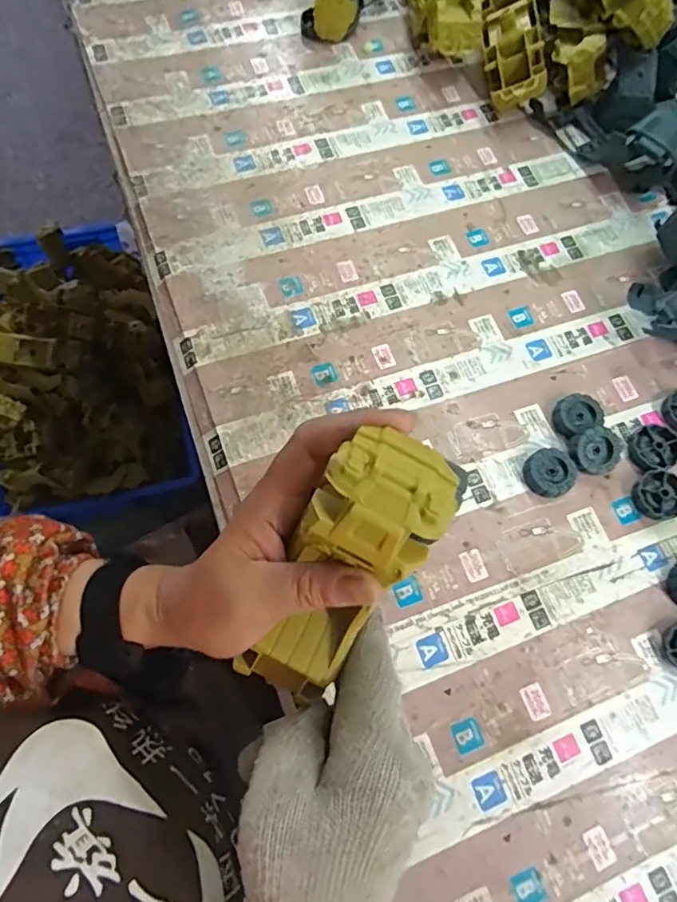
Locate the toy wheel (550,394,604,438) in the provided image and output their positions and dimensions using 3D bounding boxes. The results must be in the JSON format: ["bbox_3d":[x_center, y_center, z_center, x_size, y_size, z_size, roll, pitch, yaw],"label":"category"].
[{"bbox_3d":[0.198,-0.030,0.440,0.039,0.016,0.032,-25,74,-10],"label":"toy wheel"}]

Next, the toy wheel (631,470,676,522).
[{"bbox_3d":[0.256,0.036,0.420,0.041,0.011,0.038,1,71,-2],"label":"toy wheel"}]

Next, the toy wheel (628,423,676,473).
[{"bbox_3d":[0.259,-0.003,0.432,0.045,0.010,0.037,-26,74,-11],"label":"toy wheel"}]

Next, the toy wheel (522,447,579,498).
[{"bbox_3d":[0.168,0.018,0.421,0.037,0.012,0.036,1,71,-2],"label":"toy wheel"}]

